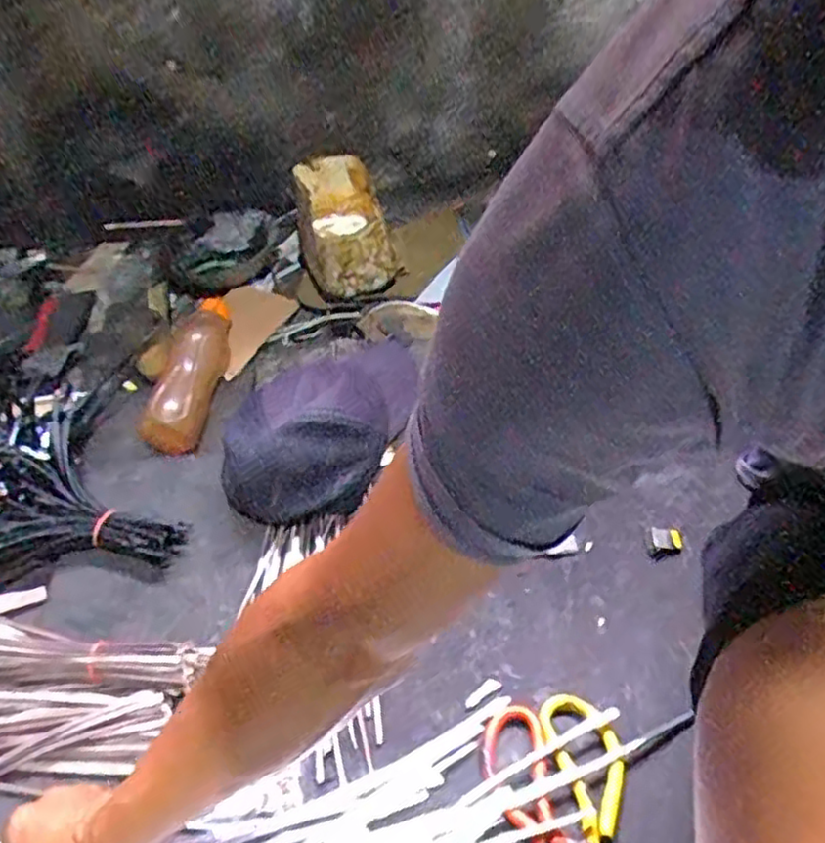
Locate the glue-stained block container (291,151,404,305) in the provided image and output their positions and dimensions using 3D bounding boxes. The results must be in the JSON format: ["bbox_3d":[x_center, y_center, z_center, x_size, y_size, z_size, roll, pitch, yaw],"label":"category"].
[{"bbox_3d":[-0.100,-0.278,0.957,0.123,0.111,0.210,-14,44,1],"label":"glue-stained block container"}]

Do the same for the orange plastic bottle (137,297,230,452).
[{"bbox_3d":[-0.273,-0.071,0.843,0.063,0.050,0.227,3,59,10],"label":"orange plastic bottle"}]

